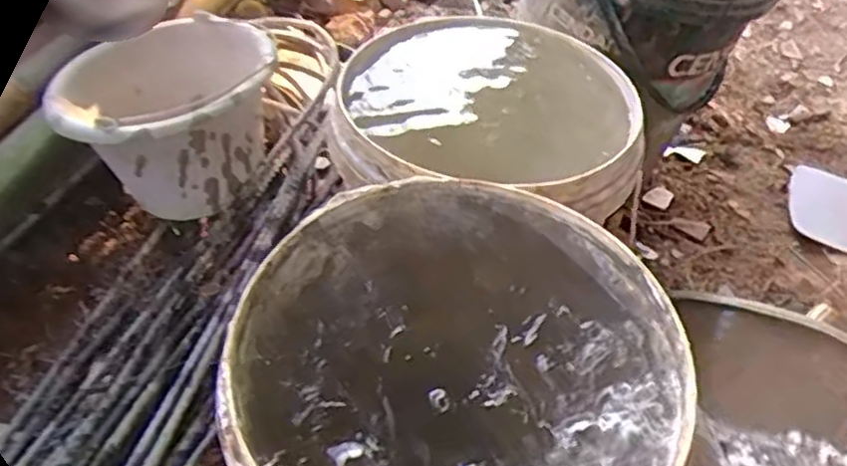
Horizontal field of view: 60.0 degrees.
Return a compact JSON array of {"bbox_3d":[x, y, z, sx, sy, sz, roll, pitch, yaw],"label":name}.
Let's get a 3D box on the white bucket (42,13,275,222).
[{"bbox_3d":[-0.304,-0.150,0.891,0.235,0.166,0.237,0,50,-1],"label":"white bucket"}]

